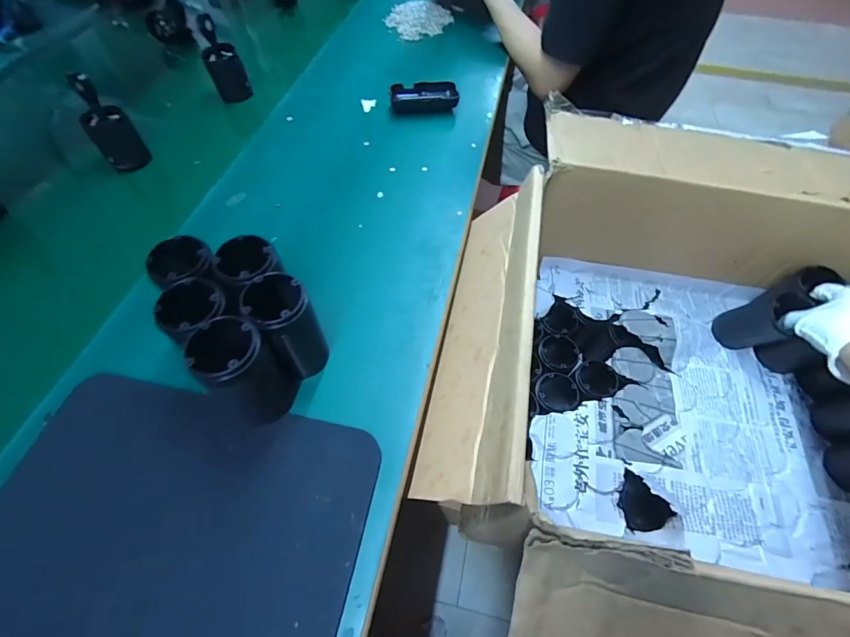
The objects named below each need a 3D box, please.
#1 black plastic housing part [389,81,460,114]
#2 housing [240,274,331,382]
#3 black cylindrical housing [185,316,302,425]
[{"bbox_3d":[-0.001,-0.360,0.644,0.106,0.026,0.053,-5,58,-4],"label":"black plastic housing part"},{"bbox_3d":[-0.123,0.009,0.366,0.048,0.118,0.060,-25,62,-15],"label":"housing"},{"bbox_3d":[-0.148,0.050,0.333,0.052,0.117,0.053,0,58,-1],"label":"black cylindrical housing"}]

